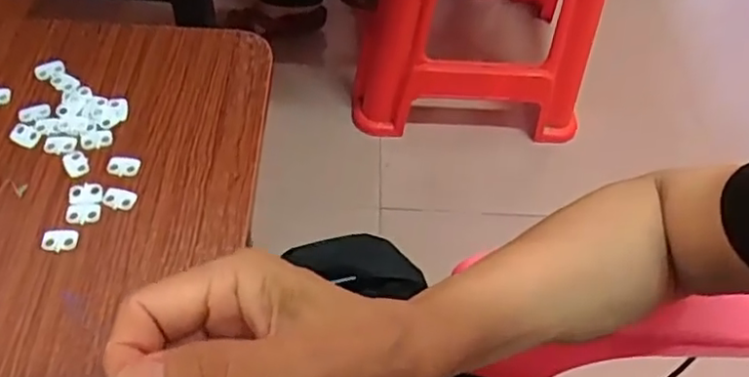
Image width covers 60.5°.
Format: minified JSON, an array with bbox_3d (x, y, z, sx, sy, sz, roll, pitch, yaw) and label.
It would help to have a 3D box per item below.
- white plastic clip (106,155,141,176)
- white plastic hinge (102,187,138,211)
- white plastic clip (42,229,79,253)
[{"bbox_3d":[-0.155,-0.014,0.394,0.019,0.004,0.012,7,56,1],"label":"white plastic clip"},{"bbox_3d":[-0.151,0.005,0.380,0.018,0.004,0.012,10,56,2],"label":"white plastic hinge"},{"bbox_3d":[-0.178,0.029,0.362,0.019,0.004,0.012,-9,57,-10],"label":"white plastic clip"}]

